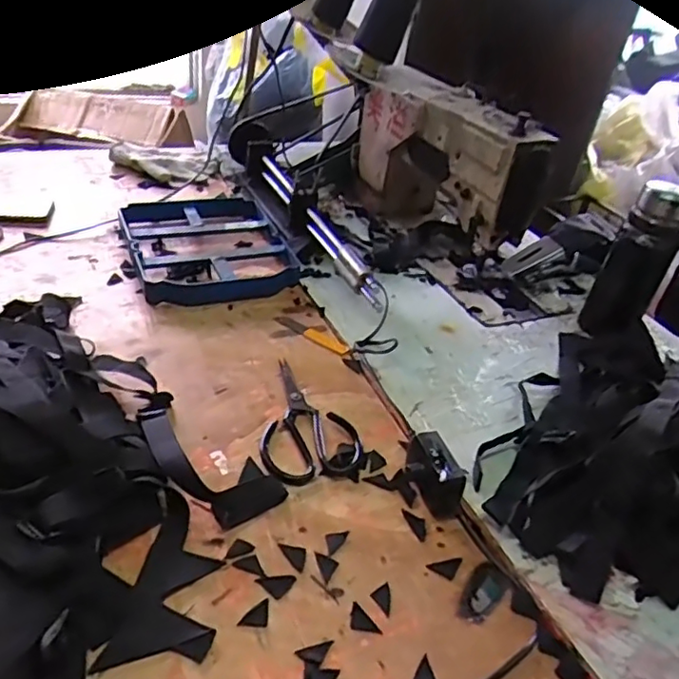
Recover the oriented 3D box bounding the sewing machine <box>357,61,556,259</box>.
[{"bbox_3d":[0.162,-0.282,1.022,0.134,0.246,0.379,-9,40,-21],"label":"sewing machine"}]

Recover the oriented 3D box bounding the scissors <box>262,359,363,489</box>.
[{"bbox_3d":[-0.051,0.087,0.672,0.104,0.008,0.169,-14,43,-28],"label":"scissors"}]

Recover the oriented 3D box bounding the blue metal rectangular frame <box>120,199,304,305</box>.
[{"bbox_3d":[-0.191,-0.138,0.904,0.223,0.031,0.241,-9,40,-22],"label":"blue metal rectangular frame"}]

